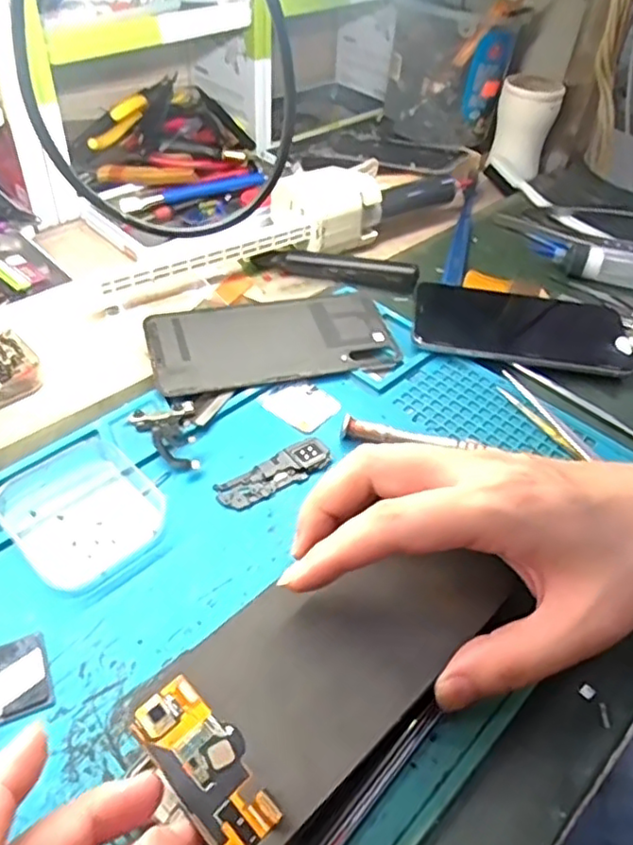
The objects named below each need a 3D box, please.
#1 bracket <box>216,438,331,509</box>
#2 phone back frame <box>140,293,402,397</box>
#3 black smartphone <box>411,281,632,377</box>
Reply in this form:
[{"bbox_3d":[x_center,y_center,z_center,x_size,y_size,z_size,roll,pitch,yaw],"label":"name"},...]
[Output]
[{"bbox_3d":[-0.021,0.026,0.341,0.064,0.004,0.021,-23,53,-27],"label":"bracket"},{"bbox_3d":[-0.026,-0.050,0.412,0.152,0.011,0.067,-9,48,-15],"label":"phone back frame"},{"bbox_3d":[0.137,-0.064,0.441,0.142,0.012,0.074,9,45,1],"label":"black smartphone"}]

